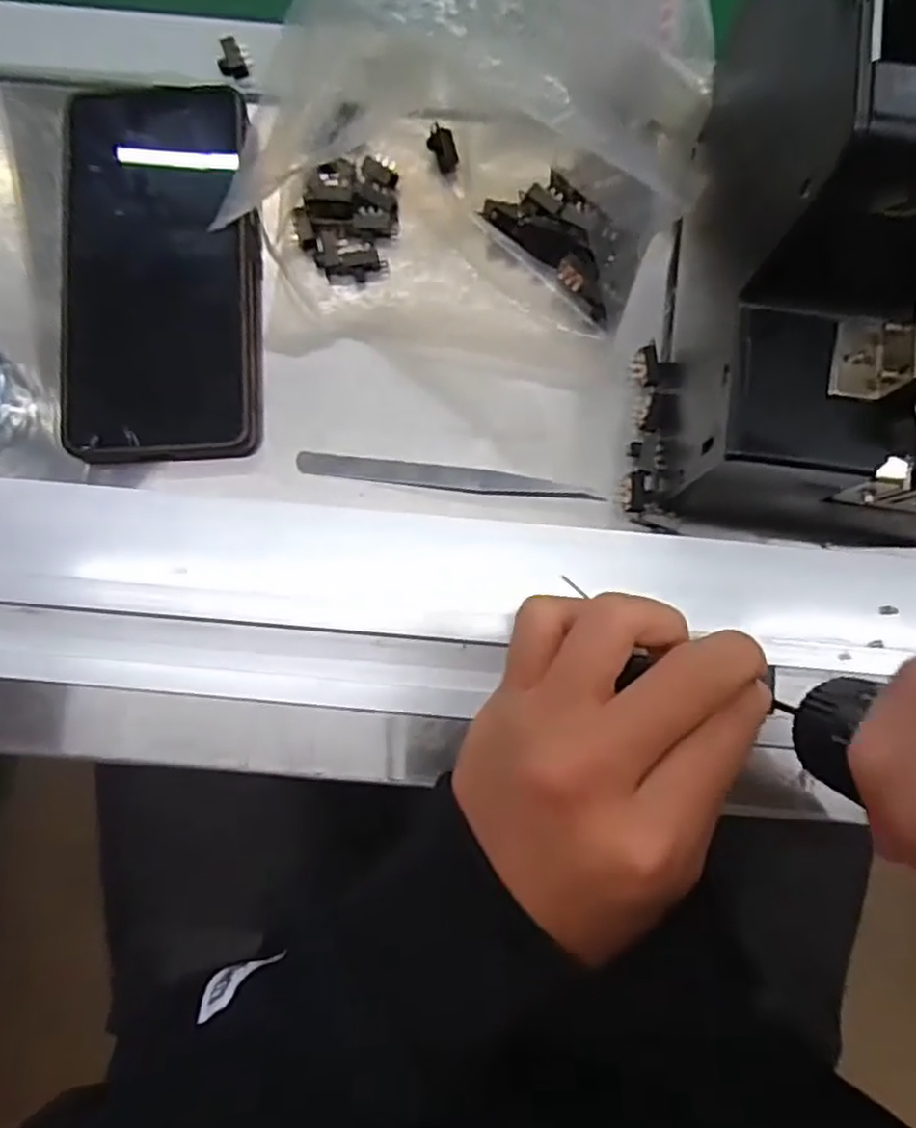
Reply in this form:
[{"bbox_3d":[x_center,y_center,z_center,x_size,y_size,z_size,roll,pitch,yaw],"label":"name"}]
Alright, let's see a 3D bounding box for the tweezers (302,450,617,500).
[{"bbox_3d":[-0.005,-0.036,0.295,0.124,0.006,0.011,8,82,0],"label":"tweezers"}]

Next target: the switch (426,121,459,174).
[{"bbox_3d":[-0.007,-0.187,0.316,0.012,0.007,0.020,-16,101,-9],"label":"switch"}]

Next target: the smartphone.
[{"bbox_3d":[-0.127,-0.130,0.302,0.078,0.013,0.176,-2,81,-11],"label":"smartphone"}]

